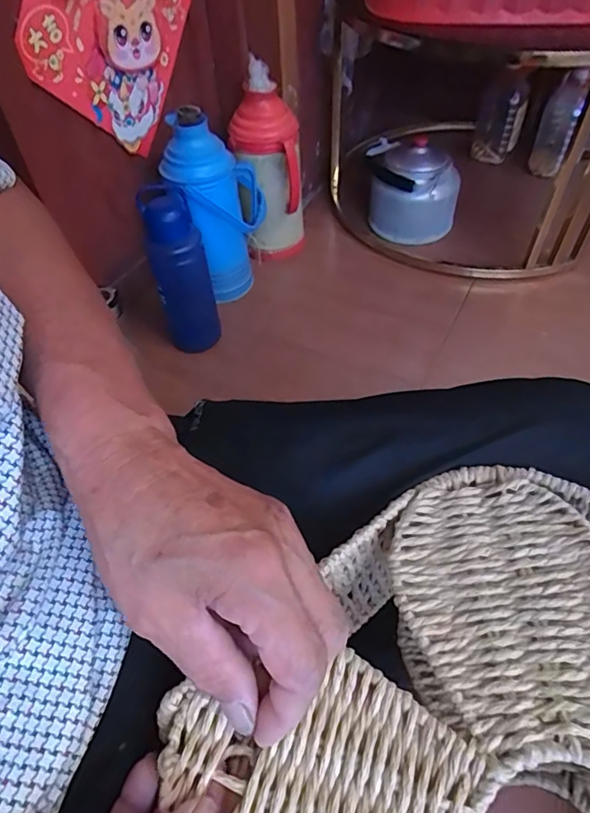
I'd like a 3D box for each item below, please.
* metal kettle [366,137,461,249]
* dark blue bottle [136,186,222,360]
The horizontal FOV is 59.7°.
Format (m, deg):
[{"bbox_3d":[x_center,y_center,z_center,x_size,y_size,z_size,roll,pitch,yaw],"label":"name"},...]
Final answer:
[{"bbox_3d":[0.287,-0.531,1.275,0.224,0.197,0.190,10,52,11],"label":"metal kettle"},{"bbox_3d":[-0.213,-0.238,0.973,0.100,0.323,0.107,-17,52,-11],"label":"dark blue bottle"}]

